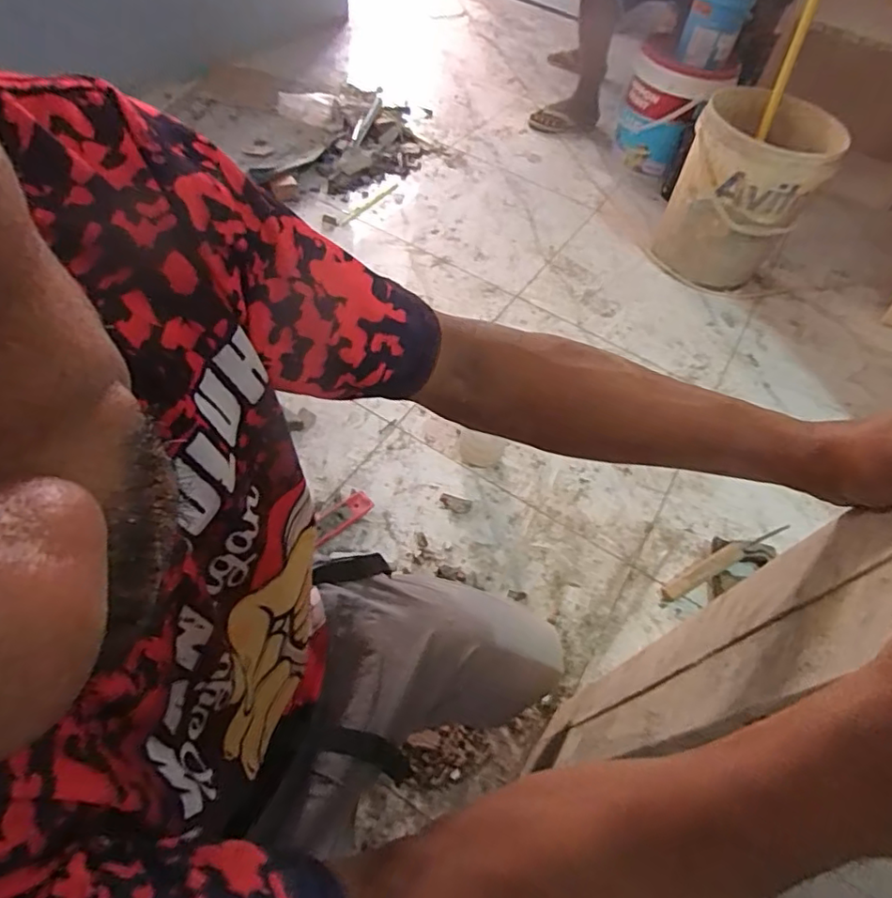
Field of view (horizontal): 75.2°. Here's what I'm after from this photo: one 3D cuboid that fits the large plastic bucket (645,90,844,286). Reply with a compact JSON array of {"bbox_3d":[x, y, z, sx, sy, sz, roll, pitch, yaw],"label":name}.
[{"bbox_3d":[0.713,-0.615,1.412,0.286,0.360,0.273,3,55,-4],"label":"large plastic bucket"}]

